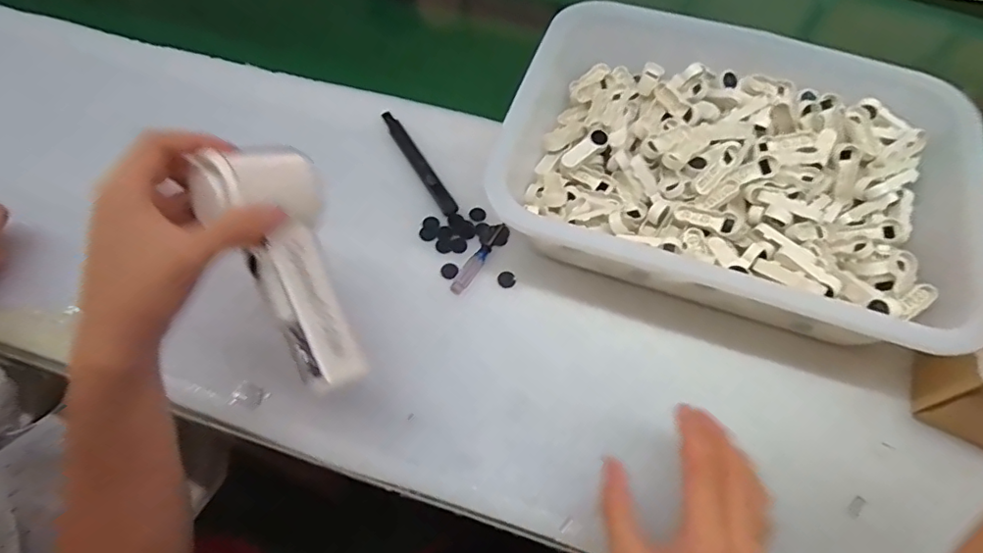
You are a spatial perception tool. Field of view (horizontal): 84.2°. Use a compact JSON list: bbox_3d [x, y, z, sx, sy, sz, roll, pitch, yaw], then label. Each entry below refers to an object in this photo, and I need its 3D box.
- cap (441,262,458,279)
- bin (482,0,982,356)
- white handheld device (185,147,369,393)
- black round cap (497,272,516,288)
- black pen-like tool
[{"bbox_3d":[-0.035,-0.005,0.456,0.014,0.004,0.017,-8,61,-5],"label":"cap"},{"bbox_3d":[0.201,-0.097,0.463,0.360,0.082,0.287,21,63,11],"label":"bin"},{"bbox_3d":[-0.119,-0.006,0.322,0.066,0.035,0.151,-24,91,-13],"label":"white handheld device"},{"bbox_3d":[0.013,0.003,0.452,0.014,0.004,0.015,0,61,0],"label":"black round cap"},{"bbox_3d":[-0.069,-0.108,0.507,0.015,0.011,0.136,-27,65,-14],"label":"black pen-like tool"}]

